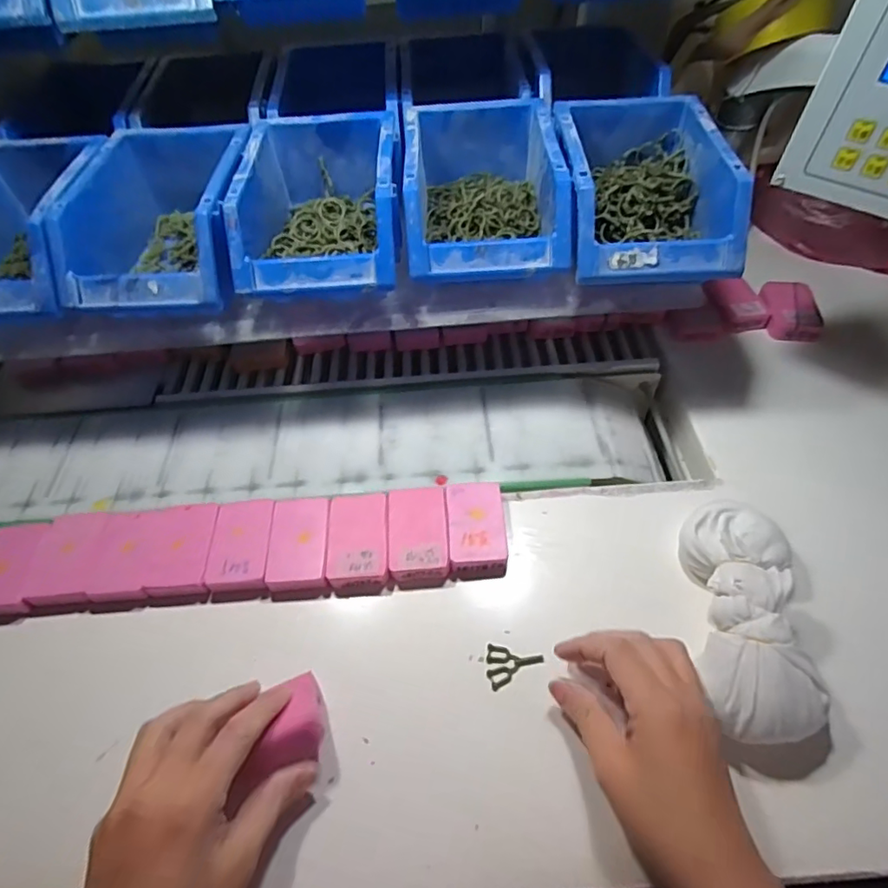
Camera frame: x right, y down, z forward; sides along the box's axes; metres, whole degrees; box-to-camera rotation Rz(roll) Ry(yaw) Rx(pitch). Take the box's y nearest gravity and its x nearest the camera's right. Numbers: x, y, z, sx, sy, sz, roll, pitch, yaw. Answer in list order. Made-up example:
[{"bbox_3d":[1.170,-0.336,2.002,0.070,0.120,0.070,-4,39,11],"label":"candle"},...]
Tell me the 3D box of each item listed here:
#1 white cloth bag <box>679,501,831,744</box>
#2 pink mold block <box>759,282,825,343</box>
[{"bbox_3d":[0.199,0.112,0.363,0.074,0.048,0.158,6,55,7],"label":"white cloth bag"},{"bbox_3d":[0.363,-0.141,0.572,0.049,0.020,0.084,8,53,9],"label":"pink mold block"}]

